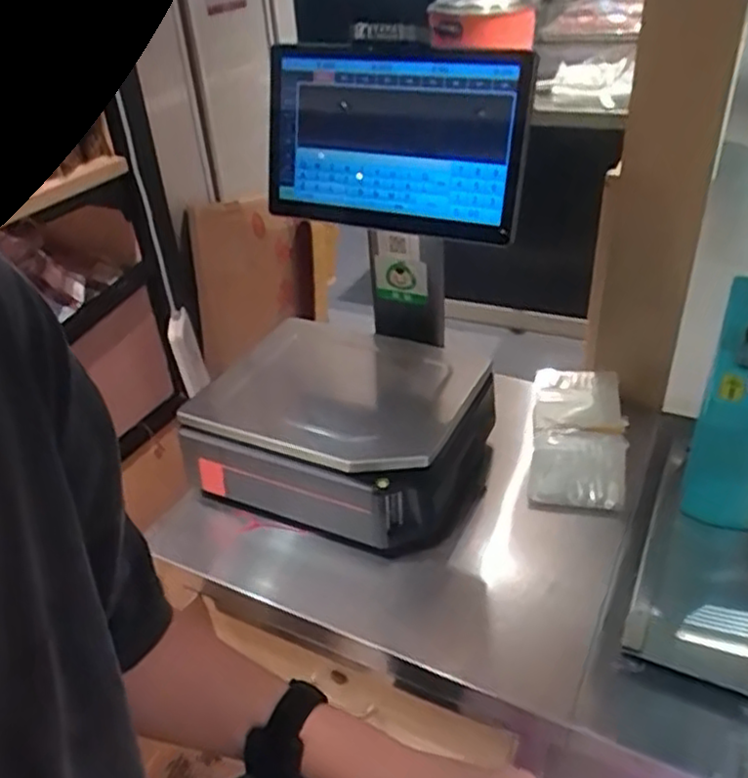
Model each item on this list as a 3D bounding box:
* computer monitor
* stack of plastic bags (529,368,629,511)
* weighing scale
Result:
[{"bbox_3d":[0.025,-0.344,0.993,0.381,0.239,0.078,12,37,22],"label":"computer monitor"},{"bbox_3d":[0.320,0.056,1.117,0.146,0.042,0.319,4,35,12],"label":"stack of plastic bags"},{"bbox_3d":[-0.043,0.064,1.081,0.402,0.181,0.322,12,37,22],"label":"weighing scale"}]

